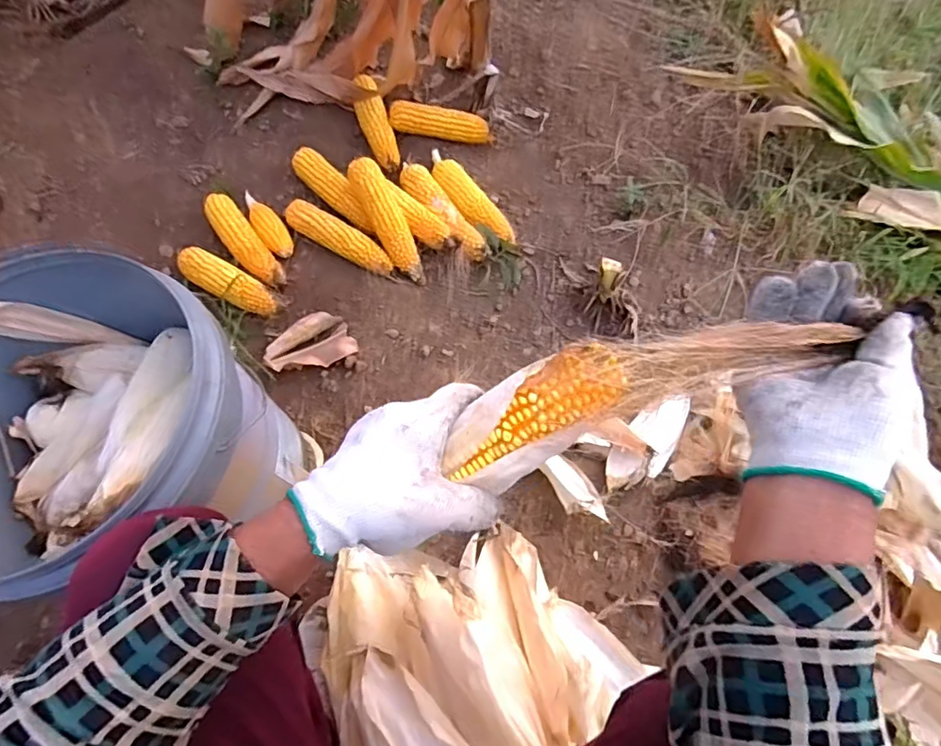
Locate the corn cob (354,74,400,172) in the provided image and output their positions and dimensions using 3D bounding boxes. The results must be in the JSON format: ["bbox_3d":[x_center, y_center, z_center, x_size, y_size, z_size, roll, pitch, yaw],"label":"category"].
[{"bbox_3d":[-0.190,-0.492,1.065,0.059,0.041,0.237,-15,65,-5],"label":"corn cob"}]

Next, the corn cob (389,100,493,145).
[{"bbox_3d":[-0.058,-0.492,1.065,0.198,0.053,0.050,8,66,6],"label":"corn cob"}]

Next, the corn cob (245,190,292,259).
[{"bbox_3d":[-0.366,-0.268,0.978,0.049,0.042,0.168,-27,67,-10],"label":"corn cob"}]

